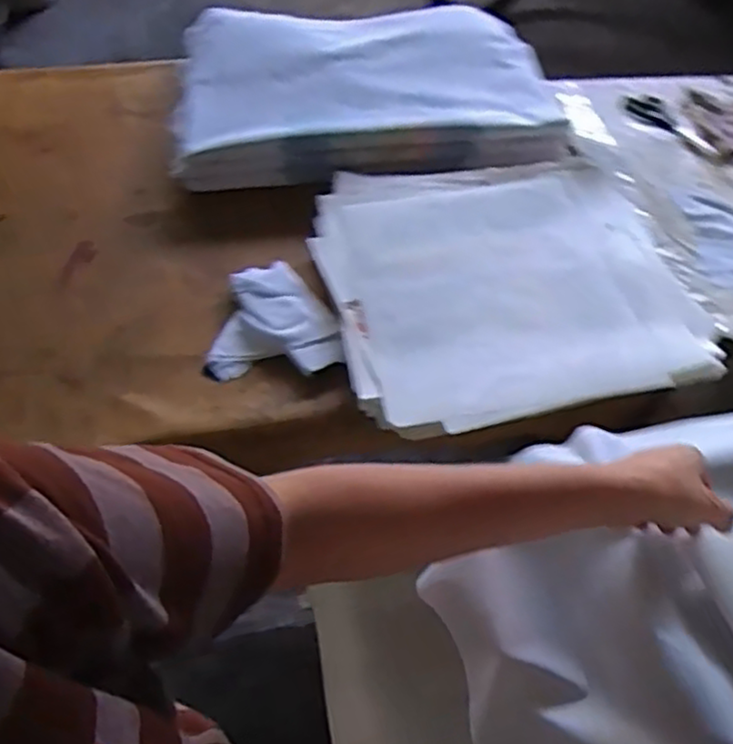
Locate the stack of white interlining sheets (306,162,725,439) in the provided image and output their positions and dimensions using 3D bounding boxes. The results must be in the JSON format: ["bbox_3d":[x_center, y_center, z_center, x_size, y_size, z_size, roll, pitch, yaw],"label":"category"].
[{"bbox_3d":[0.169,-0.125,0.892,0.432,0.064,0.417,-10,59,-10],"label":"stack of white interlining sheets"}]

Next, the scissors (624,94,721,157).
[{"bbox_3d":[0.520,-0.427,1.243,0.063,0.019,0.193,-24,57,-14],"label":"scissors"}]

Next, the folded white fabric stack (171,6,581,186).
[{"bbox_3d":[-0.002,-0.433,1.107,0.560,0.067,0.374,-3,58,-5],"label":"folded white fabric stack"}]

